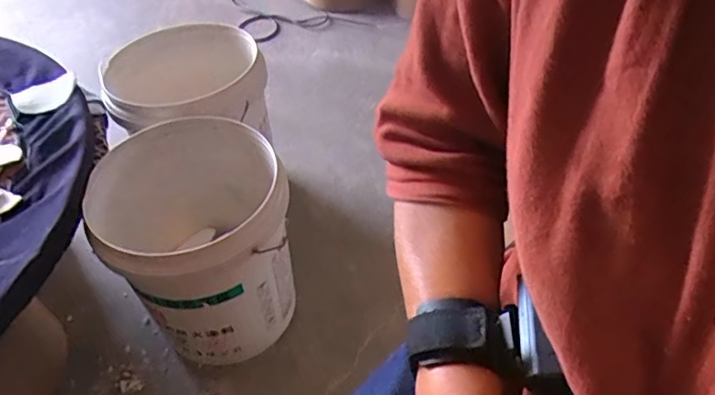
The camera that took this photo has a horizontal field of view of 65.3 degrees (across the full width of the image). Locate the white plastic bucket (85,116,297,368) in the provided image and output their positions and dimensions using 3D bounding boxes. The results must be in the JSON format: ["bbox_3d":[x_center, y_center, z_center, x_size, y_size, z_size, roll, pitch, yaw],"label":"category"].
[{"bbox_3d":[-0.243,0.087,0.918,0.265,0.333,0.264,-2,47,2],"label":"white plastic bucket"}]

